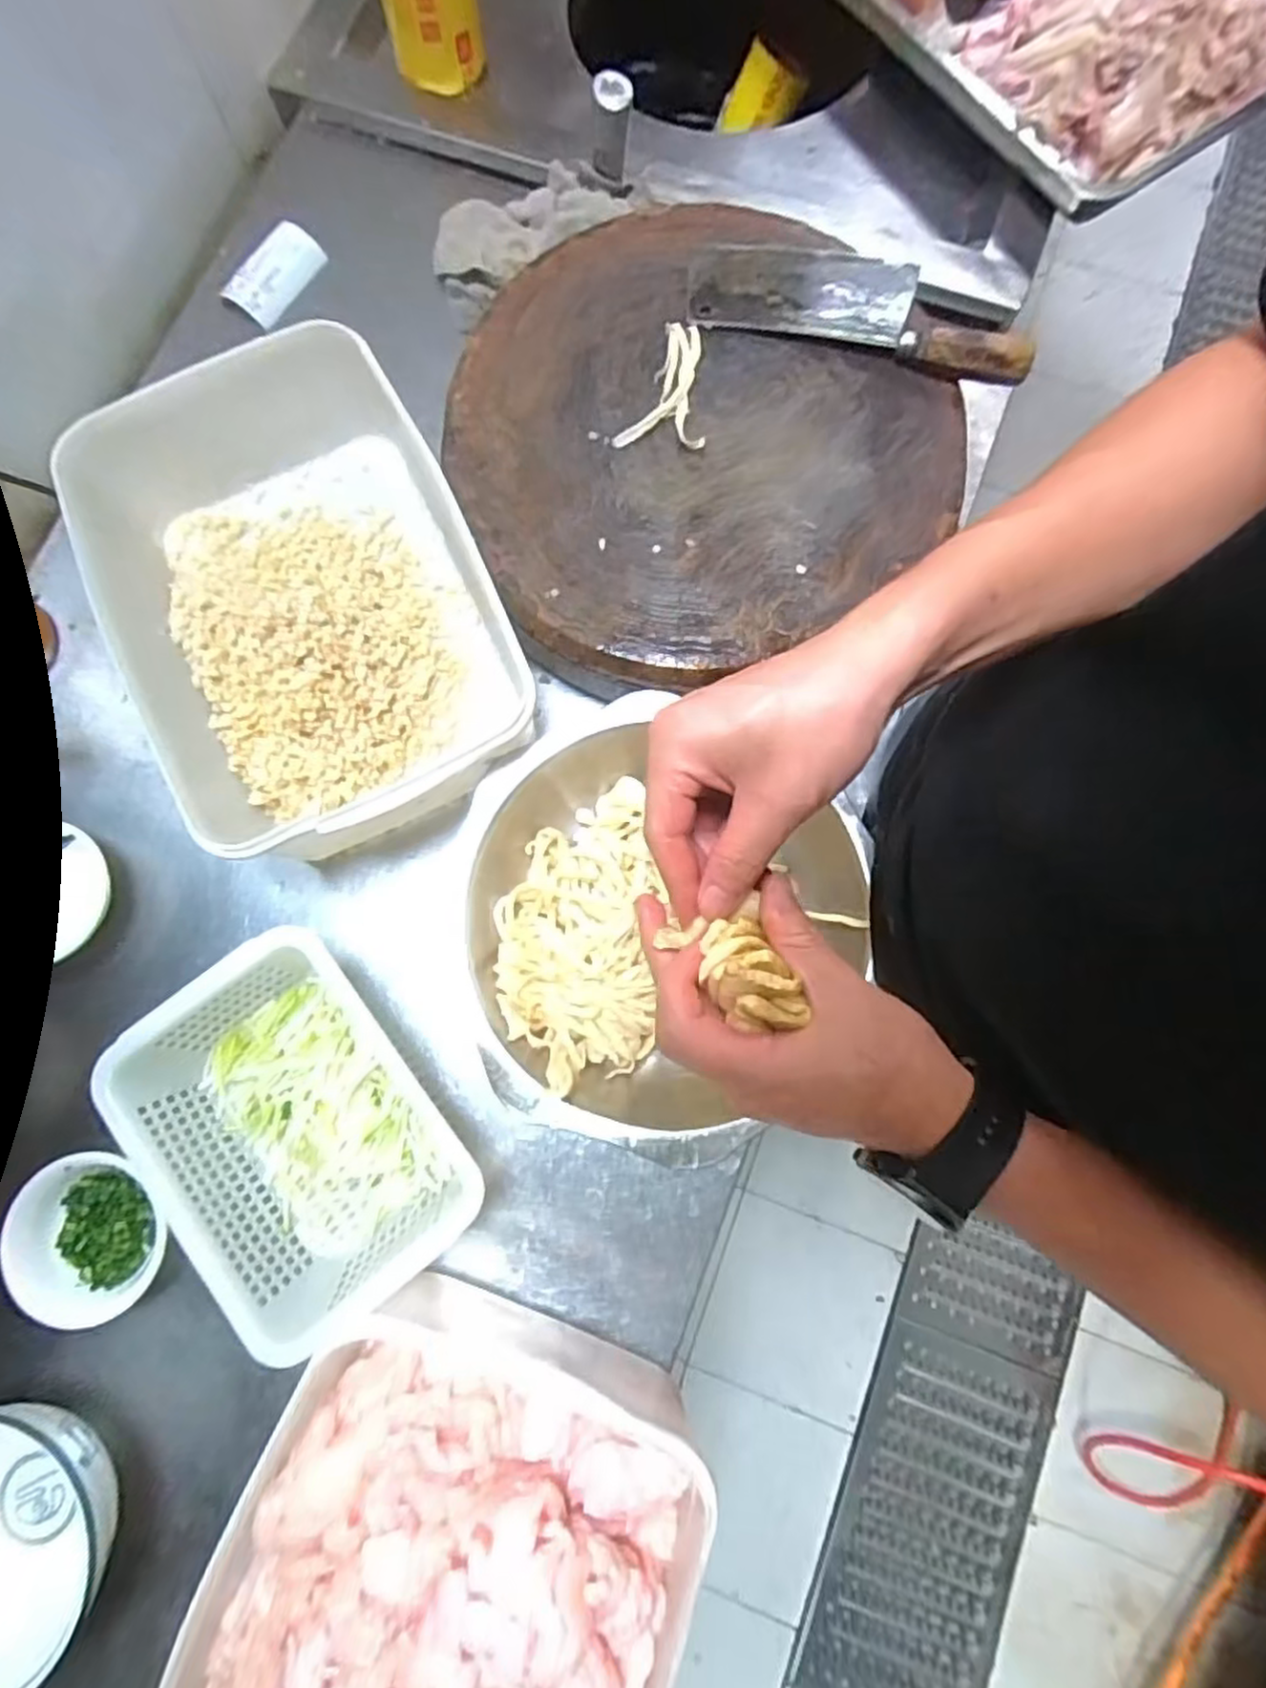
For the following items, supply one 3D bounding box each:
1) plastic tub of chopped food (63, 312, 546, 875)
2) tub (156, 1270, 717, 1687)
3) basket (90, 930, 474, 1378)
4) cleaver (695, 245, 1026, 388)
[{"bbox_3d":[-0.260,-0.188,0.580,0.276,0.104,0.385,-25,80,-4],"label":"plastic tub of chopped food"},{"bbox_3d":[-0.129,0.513,0.446,0.281,0.119,0.384,22,81,5],"label":"tub"},{"bbox_3d":[-0.247,0.212,0.532,0.181,0.073,0.255,-39,81,-6],"label":"basket"},{"bbox_3d":[0.181,-0.444,0.578,0.276,0.034,0.095,15,80,4],"label":"cleaver"}]

